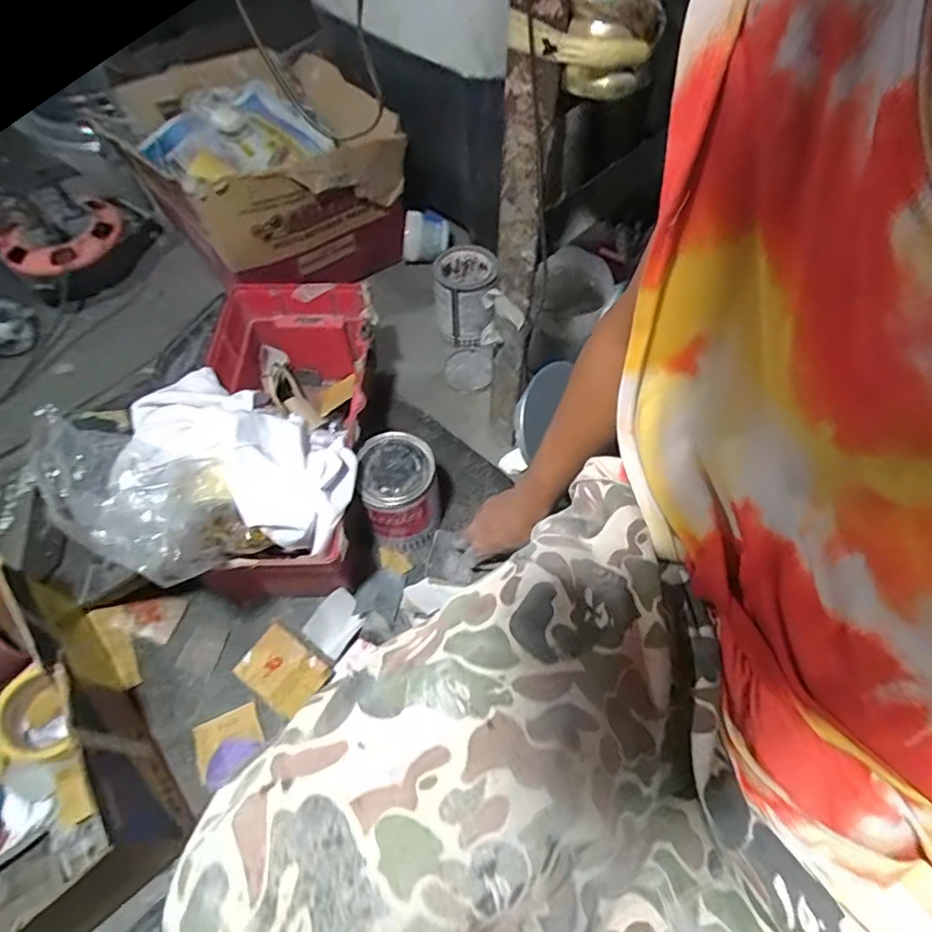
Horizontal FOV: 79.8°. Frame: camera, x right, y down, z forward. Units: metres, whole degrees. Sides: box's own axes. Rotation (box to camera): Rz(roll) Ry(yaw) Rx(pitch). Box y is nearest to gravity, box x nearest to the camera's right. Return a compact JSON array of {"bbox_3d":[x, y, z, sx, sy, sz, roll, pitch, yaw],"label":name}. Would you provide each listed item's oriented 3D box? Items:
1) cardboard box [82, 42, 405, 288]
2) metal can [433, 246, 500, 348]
[{"bbox_3d":[-0.339,-0.492,0.947,0.333,0.259,0.373,-35,63,-20],"label":"cardboard box"},{"bbox_3d":[-0.002,-0.276,0.922,0.095,0.133,0.098,-11,58,-6],"label":"metal can"}]

